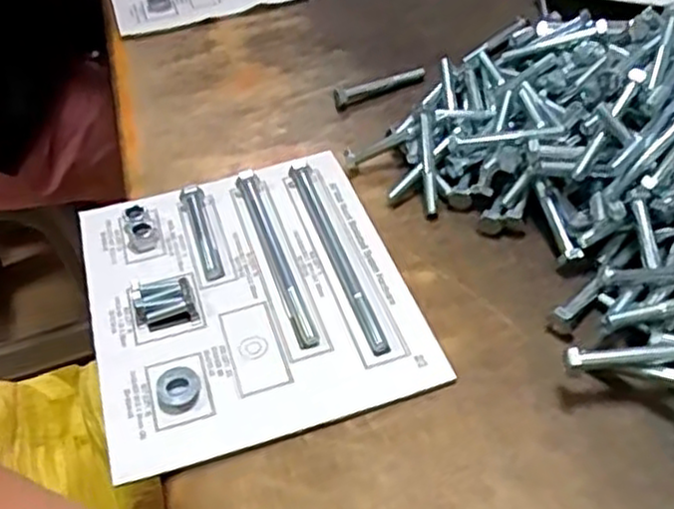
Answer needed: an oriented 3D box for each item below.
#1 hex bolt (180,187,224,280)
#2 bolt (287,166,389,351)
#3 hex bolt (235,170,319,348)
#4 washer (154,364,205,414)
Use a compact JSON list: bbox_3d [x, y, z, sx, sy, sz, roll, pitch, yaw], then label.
[{"bbox_3d":[-0.092,-0.016,0.501,0.015,0.014,0.081,-15,45,-9],"label":"hex bolt"},{"bbox_3d":[-0.001,-0.003,0.488,0.015,0.009,0.178,-15,45,-9],"label":"bolt"},{"bbox_3d":[-0.041,-0.003,0.483,0.014,0.016,0.156,-16,45,-10],"label":"hex bolt"},{"bbox_3d":[-0.089,0.075,0.416,0.026,0.009,0.029,-24,47,-18],"label":"washer"}]

